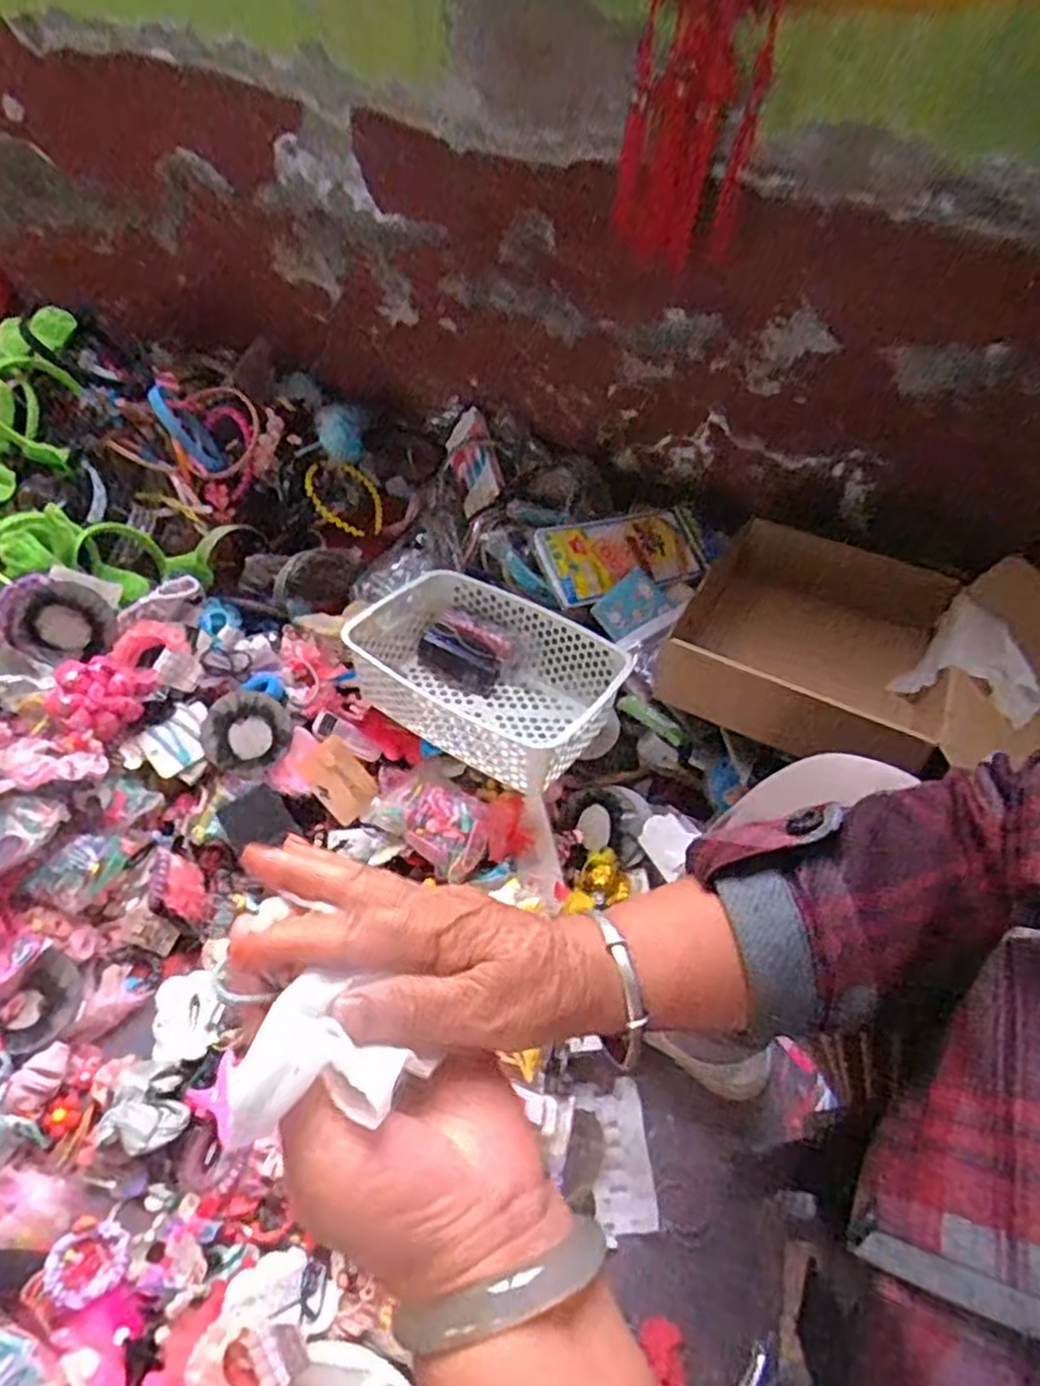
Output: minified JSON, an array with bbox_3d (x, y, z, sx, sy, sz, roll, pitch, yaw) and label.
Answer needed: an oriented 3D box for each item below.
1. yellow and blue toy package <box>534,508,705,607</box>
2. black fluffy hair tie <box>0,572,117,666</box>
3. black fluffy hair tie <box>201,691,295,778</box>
[{"bbox_3d":[0.131,-0.180,0.981,0.256,0.018,0.114,-20,76,-36],"label":"yellow and blue toy package"},{"bbox_3d":[-0.485,-0.076,0.791,0.022,0.105,0.089,8,63,57],"label":"black fluffy hair tie"},{"bbox_3d":[-0.308,0.045,0.850,0.090,0.013,0.088,21,79,-6],"label":"black fluffy hair tie"}]

